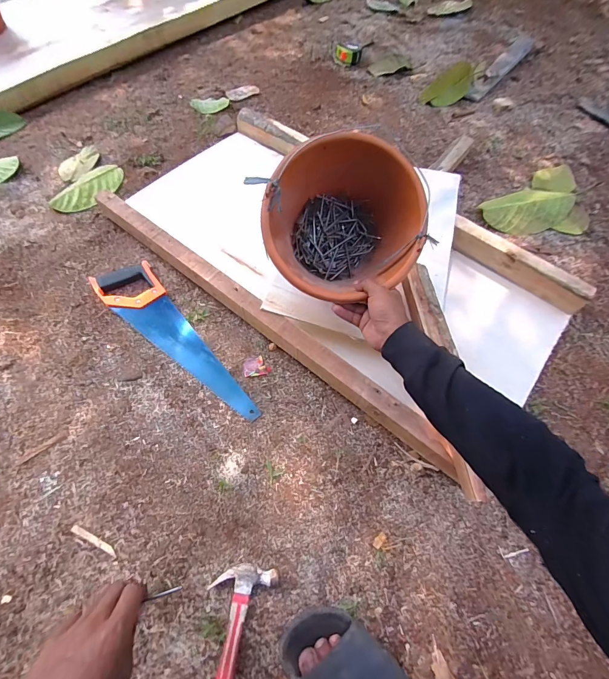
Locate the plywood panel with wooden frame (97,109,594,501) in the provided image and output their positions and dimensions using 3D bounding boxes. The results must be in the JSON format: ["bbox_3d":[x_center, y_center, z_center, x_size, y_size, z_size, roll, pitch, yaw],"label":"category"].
[{"bbox_3d":[0.070,-0.223,0.761,0.991,0.091,0.535,37,69,15],"label":"plywood panel with wooden frame"}]

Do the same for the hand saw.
[{"bbox_3d":[-0.258,0.002,0.688,0.107,0.024,0.447,-40,71,-18],"label":"hand saw"}]

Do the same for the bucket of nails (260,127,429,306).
[{"bbox_3d":[0.062,-0.205,0.623,0.253,0.215,0.240,18,101,-5],"label":"bucket of nails"}]

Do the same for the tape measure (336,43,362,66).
[{"bbox_3d":[0.152,-0.994,1.206,0.091,0.040,0.066,11,65,4],"label":"tape measure"}]

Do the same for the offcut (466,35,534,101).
[{"bbox_3d":[0.680,-0.938,1.180,0.065,0.014,0.466,36,69,15],"label":"offcut"}]

